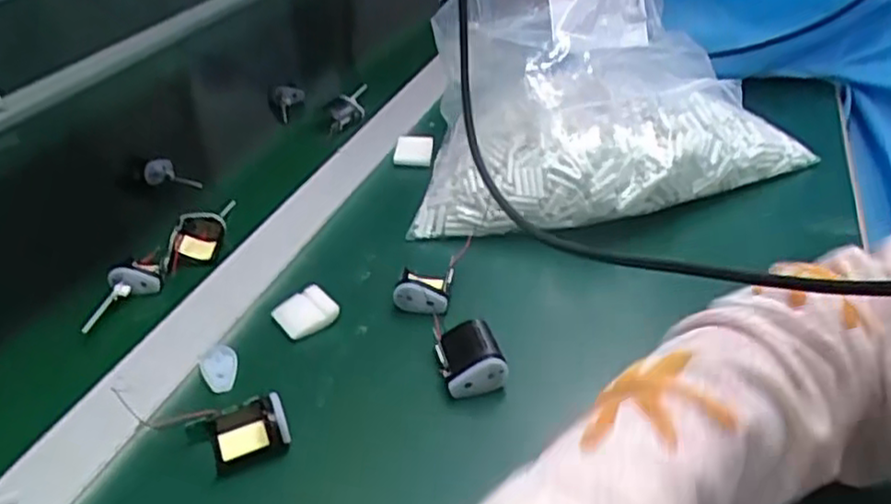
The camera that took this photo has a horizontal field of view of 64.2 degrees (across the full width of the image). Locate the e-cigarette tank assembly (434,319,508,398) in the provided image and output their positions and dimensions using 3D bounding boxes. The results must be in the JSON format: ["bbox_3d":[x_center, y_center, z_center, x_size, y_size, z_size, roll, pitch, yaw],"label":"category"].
[{"bbox_3d":[0.014,0.063,0.427,0.035,0.025,0.044,-9,36,-8],"label":"e-cigarette tank assembly"}]

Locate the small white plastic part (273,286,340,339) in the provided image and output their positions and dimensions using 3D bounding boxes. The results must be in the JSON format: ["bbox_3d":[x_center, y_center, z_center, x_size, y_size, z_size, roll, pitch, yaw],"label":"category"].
[{"bbox_3d":[-0.093,0.039,0.475,0.035,0.012,0.037,-26,40,-30],"label":"small white plastic part"}]

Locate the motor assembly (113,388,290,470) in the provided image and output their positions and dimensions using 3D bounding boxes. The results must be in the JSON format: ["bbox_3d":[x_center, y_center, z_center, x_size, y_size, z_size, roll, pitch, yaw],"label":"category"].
[{"bbox_3d":[-0.113,0.098,0.388,0.051,0.019,0.037,-15,36,-18],"label":"motor assembly"}]

